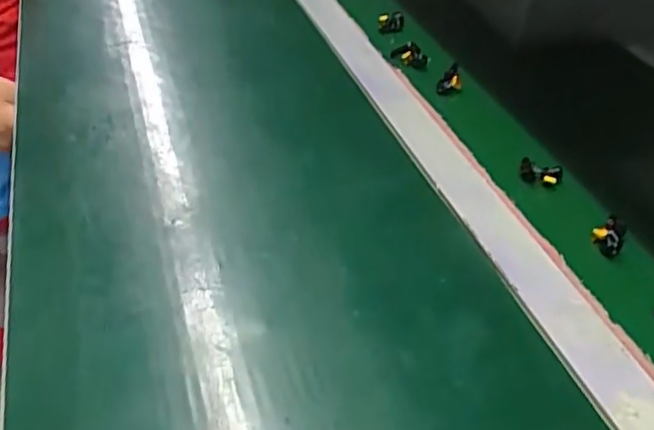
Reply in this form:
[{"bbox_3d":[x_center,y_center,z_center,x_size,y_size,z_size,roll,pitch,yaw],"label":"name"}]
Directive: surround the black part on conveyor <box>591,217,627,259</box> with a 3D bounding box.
[{"bbox_3d":[0.205,0.014,0.465,0.021,0.014,0.030,21,51,13],"label":"black part on conveyor"}]

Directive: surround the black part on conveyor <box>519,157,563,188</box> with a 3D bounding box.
[{"bbox_3d":[0.173,-0.034,0.518,0.033,0.013,0.017,16,51,10],"label":"black part on conveyor"}]

